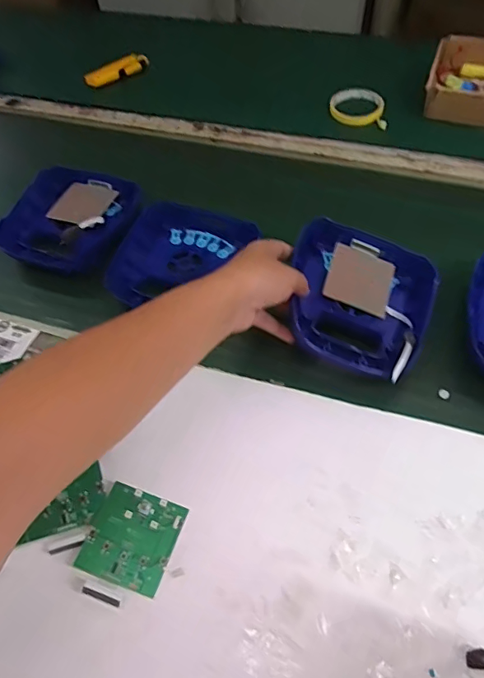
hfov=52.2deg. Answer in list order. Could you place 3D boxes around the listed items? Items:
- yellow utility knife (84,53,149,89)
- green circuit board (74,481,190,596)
[{"bbox_3d":[-0.234,-0.505,0.929,0.130,0.027,0.020,-36,60,-20],"label":"yellow utility knife"},{"bbox_3d":[-0.098,0.177,0.442,0.075,0.009,0.078,14,57,13],"label":"green circuit board"}]

